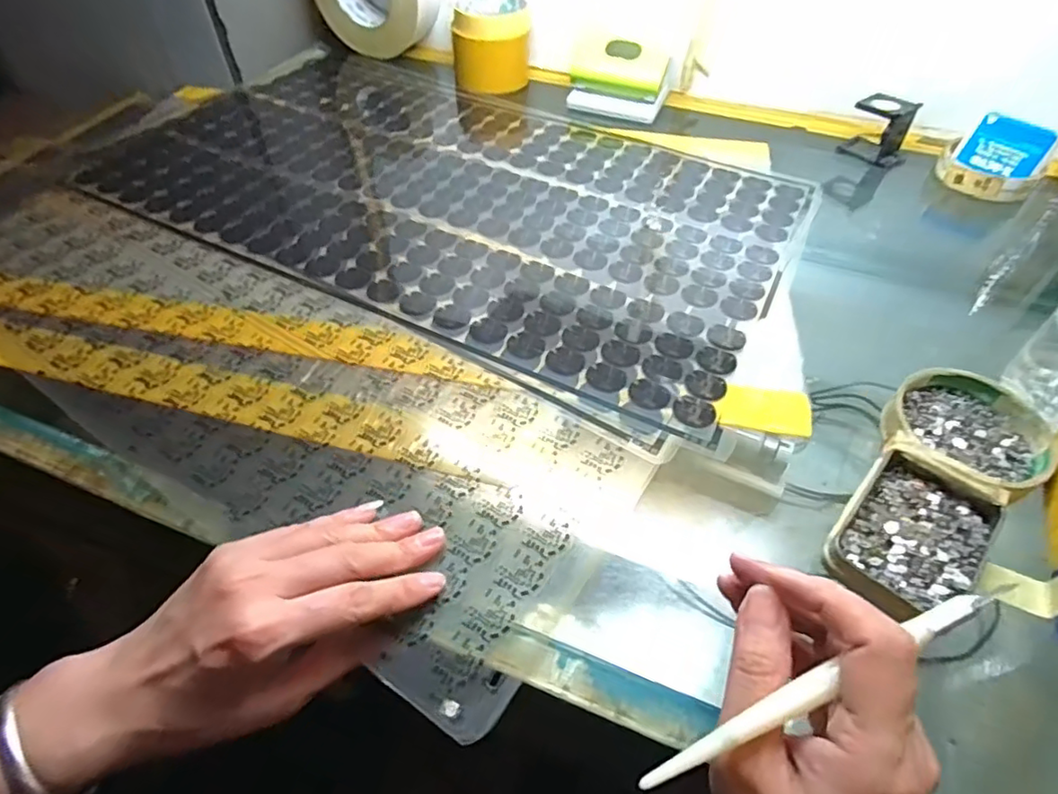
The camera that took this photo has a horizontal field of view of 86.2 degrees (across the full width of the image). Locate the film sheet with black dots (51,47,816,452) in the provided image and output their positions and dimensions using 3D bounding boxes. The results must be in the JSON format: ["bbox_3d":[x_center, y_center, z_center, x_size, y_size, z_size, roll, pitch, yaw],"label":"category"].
[{"bbox_3d":[-0.069,-0.198,0.517,0.587,0.008,0.353,23,53,17],"label":"film sheet with black dots"}]

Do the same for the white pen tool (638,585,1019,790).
[{"bbox_3d":[0.103,0.097,0.193,0.143,0.007,0.009,-23,54,-9],"label":"white pen tool"}]

